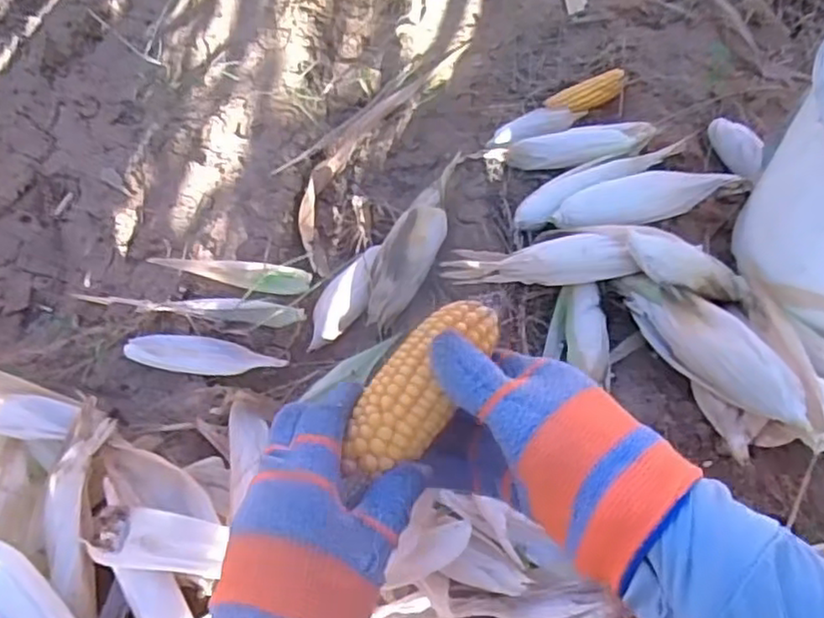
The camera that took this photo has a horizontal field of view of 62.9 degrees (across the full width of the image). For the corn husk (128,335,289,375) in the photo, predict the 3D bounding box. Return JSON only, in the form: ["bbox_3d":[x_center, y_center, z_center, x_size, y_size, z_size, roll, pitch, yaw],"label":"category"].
[{"bbox_3d":[-0.271,0.062,0.889,0.216,0.030,0.050,5,56,6],"label":"corn husk"}]

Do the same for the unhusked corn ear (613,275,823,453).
[{"bbox_3d":[0.347,0.044,0.770,0.065,0.070,0.294,-26,42,-13],"label":"unhusked corn ear"}]

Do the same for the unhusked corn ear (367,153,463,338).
[{"bbox_3d":[0.008,-0.105,0.967,0.079,0.059,0.271,18,61,14],"label":"unhusked corn ear"}]

